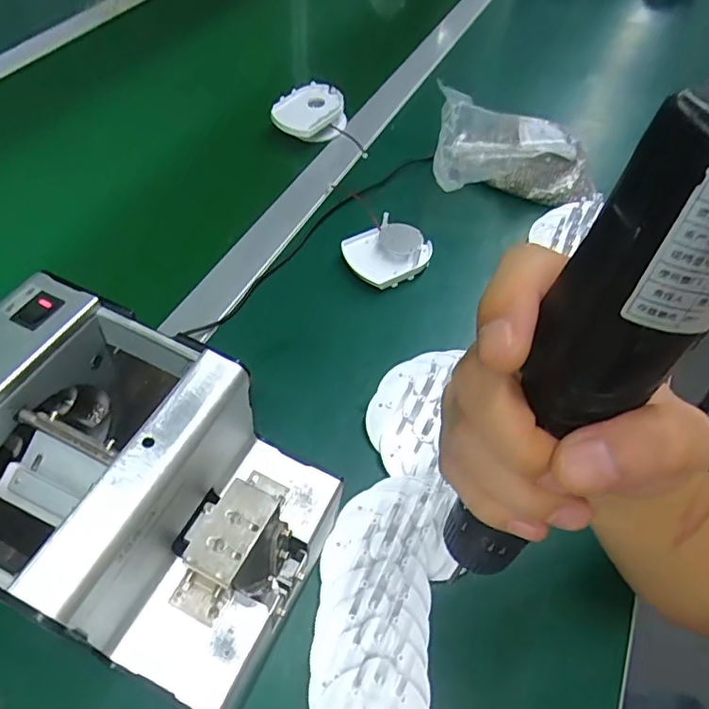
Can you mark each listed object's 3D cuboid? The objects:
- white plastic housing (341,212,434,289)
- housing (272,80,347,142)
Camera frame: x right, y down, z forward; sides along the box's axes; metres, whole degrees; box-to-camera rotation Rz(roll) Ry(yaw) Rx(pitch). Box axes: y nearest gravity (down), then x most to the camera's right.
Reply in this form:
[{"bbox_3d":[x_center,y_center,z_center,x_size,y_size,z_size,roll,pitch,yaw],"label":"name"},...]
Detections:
[{"bbox_3d":[0.030,-0.090,0.499,0.074,0.023,0.056,-24,58,-20],"label":"white plastic housing"},{"bbox_3d":[-0.048,-0.264,0.628,0.066,0.035,0.066,-2,59,3],"label":"housing"}]

